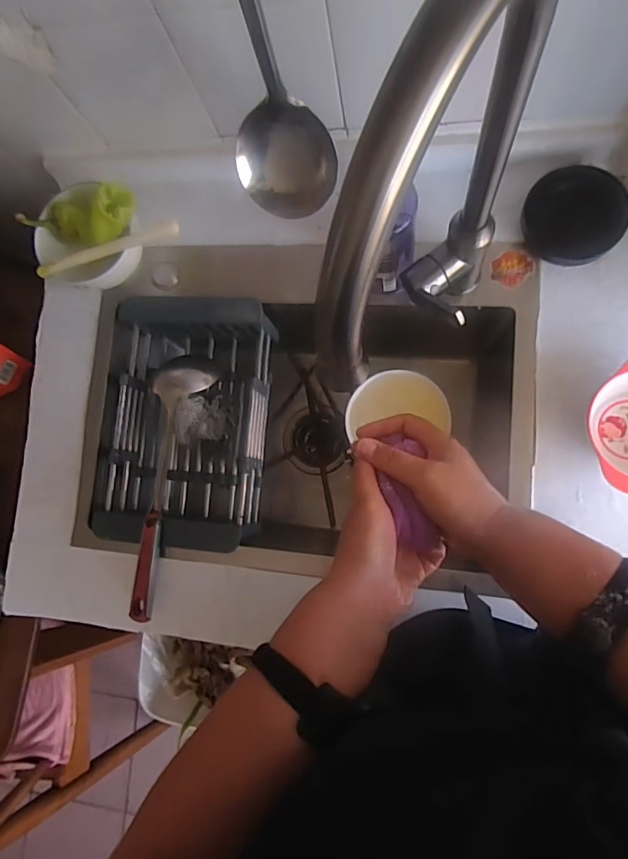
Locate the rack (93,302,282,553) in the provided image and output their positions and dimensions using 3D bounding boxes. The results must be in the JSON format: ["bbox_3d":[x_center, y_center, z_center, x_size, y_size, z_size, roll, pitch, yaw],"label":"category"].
[{"bbox_3d":[-0.167,-0.010,0.647,0.198,0.100,0.305,2,84,11],"label":"rack"}]

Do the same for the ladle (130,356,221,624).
[{"bbox_3d":[-0.183,0.059,0.607,0.075,0.060,0.342,2,71,9],"label":"ladle"}]

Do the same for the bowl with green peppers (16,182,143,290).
[{"bbox_3d":[-0.286,-0.235,0.601,0.142,0.098,0.123,19,87,12],"label":"bowl with green peppers"}]

